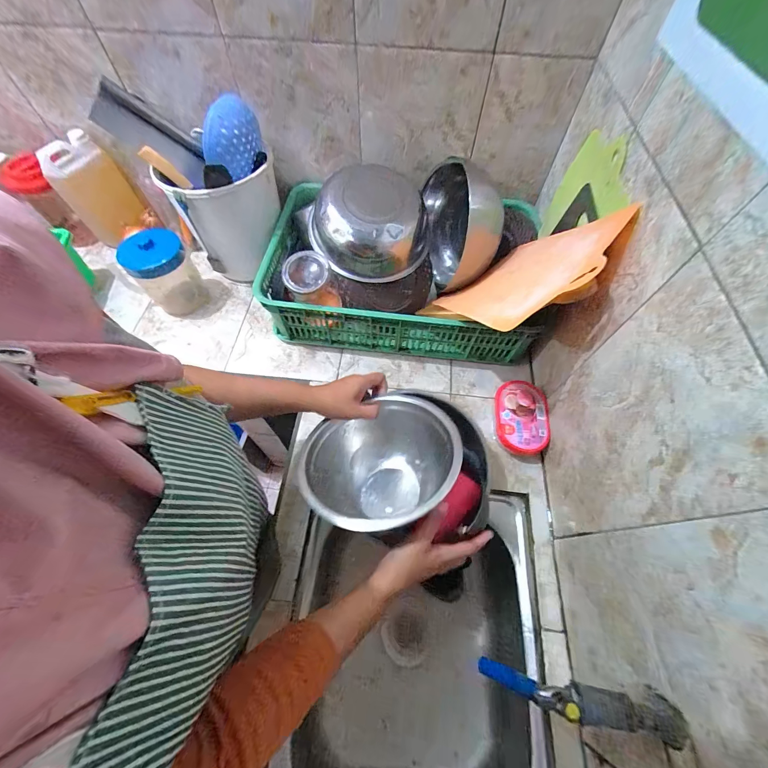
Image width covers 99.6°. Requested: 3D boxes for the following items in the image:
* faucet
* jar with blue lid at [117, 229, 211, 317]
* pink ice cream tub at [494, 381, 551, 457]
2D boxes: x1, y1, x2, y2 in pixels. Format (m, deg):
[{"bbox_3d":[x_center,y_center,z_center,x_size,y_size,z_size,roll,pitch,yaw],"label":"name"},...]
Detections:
[{"bbox_3d":[0.197,0.326,0.337,0.183,0.084,0.033,1,60,17],"label":"faucet"},{"bbox_3d":[-0.490,-0.248,0.733,0.115,0.161,0.108,0,61,0],"label":"jar with blue lid"},{"bbox_3d":[0.268,0.070,0.648,0.104,0.050,0.147,3,61,1],"label":"pink ice cream tub"}]

